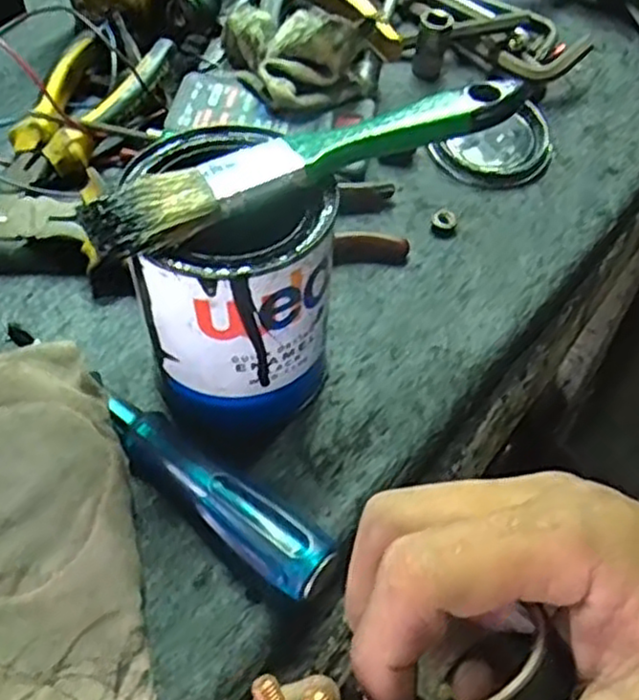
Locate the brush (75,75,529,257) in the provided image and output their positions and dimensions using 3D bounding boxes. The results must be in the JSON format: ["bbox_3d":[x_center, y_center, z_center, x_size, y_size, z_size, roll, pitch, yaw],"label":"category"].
[{"bbox_3d":[0.001,-0.074,0.276,0.181,0.015,0.023,-22,57,-19],"label":"brush"}]

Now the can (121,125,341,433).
[{"bbox_3d":[-0.033,-0.029,0.313,0.077,0.108,0.083,2,53,-2],"label":"can"}]

